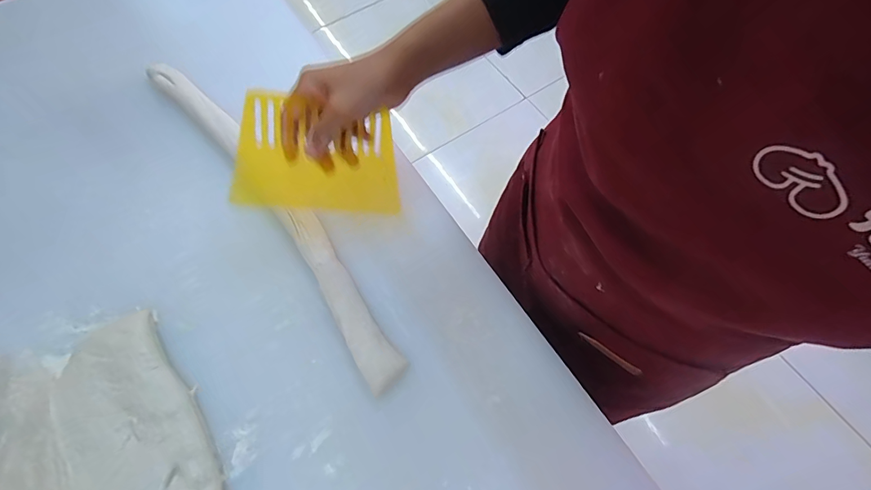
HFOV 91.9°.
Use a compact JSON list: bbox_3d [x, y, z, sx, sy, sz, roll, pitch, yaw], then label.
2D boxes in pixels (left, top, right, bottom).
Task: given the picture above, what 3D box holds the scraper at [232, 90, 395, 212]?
[{"bbox_3d":[-0.104,-0.078,0.393,0.147,0.099,0.010,4,24,-22],"label":"scraper"}]

